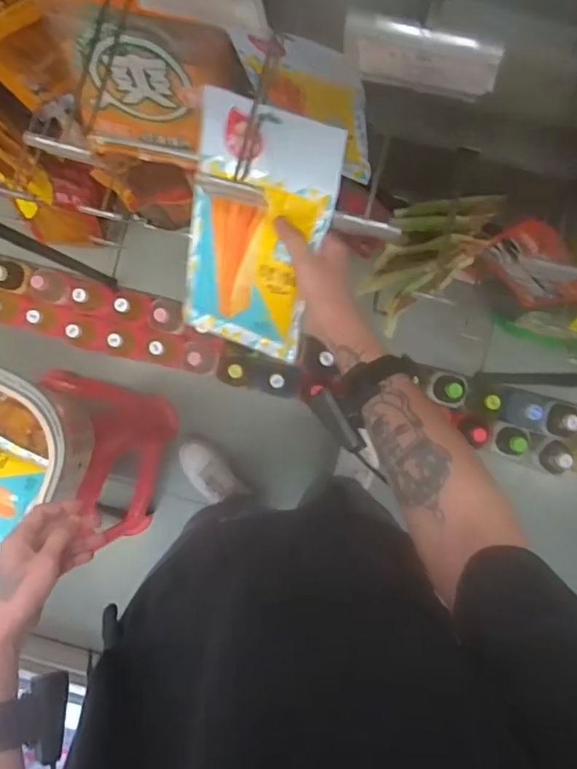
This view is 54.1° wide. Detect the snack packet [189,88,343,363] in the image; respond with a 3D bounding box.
[{"bbox_3d":[-0.038,-0.156,0.602,0.148,0.016,0.257,22,125,13],"label":"snack packet"}]

